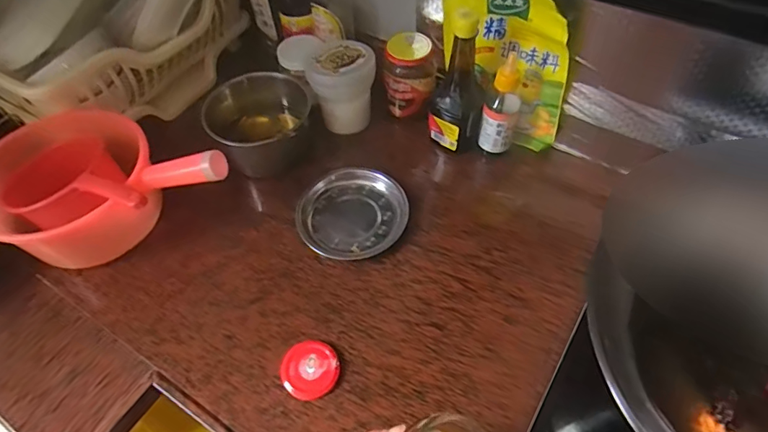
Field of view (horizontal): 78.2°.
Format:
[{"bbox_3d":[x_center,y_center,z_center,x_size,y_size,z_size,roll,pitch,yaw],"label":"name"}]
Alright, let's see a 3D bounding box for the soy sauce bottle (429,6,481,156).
[{"bbox_3d":[0.104,-0.188,0.656,0.066,0.202,0.074,8,59,8],"label":"soy sauce bottle"}]

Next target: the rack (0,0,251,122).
[{"bbox_3d":[-0.437,-0.312,0.772,0.272,0.211,0.376,23,62,16],"label":"rack"}]

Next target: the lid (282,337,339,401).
[{"bbox_3d":[-0.084,0.173,0.537,0.063,0.014,0.061,-1,58,2],"label":"lid"}]

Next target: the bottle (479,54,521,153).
[{"bbox_3d":[0.165,-0.152,0.664,0.046,0.140,0.043,14,60,11],"label":"bottle"}]

